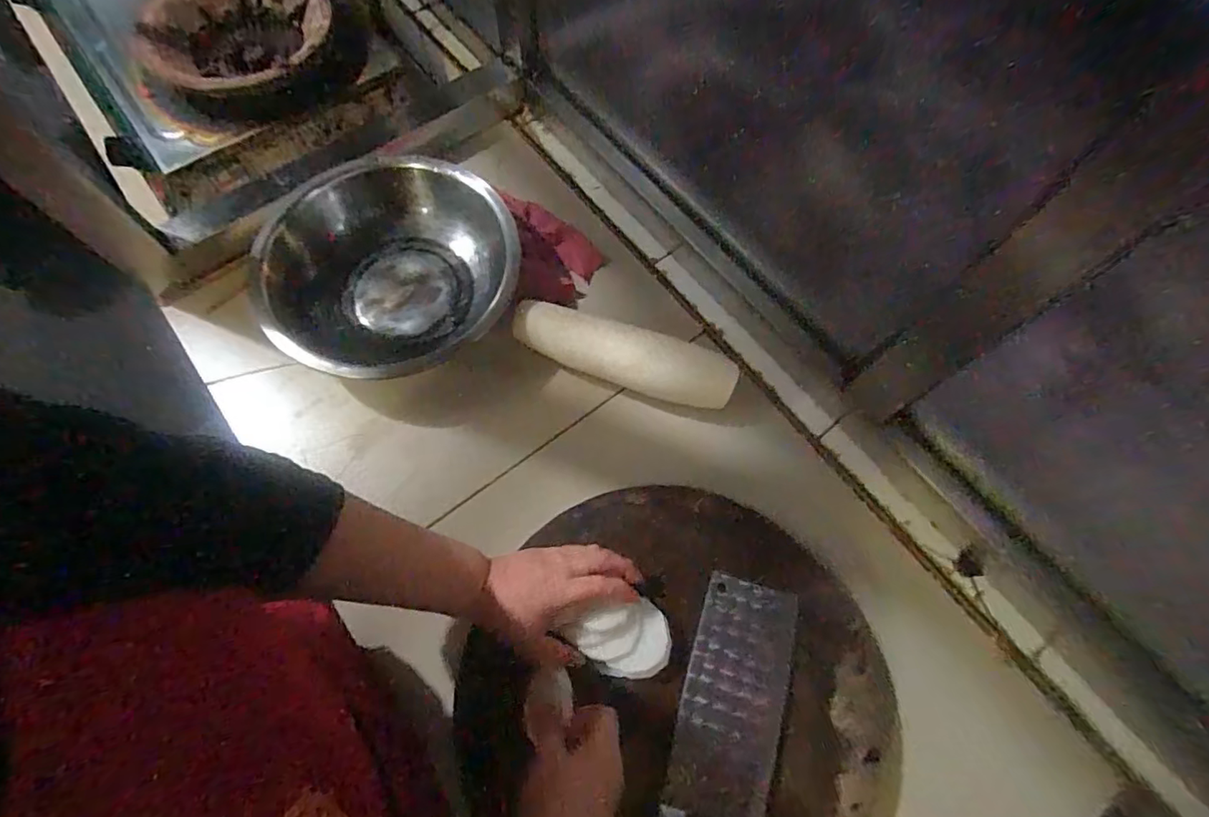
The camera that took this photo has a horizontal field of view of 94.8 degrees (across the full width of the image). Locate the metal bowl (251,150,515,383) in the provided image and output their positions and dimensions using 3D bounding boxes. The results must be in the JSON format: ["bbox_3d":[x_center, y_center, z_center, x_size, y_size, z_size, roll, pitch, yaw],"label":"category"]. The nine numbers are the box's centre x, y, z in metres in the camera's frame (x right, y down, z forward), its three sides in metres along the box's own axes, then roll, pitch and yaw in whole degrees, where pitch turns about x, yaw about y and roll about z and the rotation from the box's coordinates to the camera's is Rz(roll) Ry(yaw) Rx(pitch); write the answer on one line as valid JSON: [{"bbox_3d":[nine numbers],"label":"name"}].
[{"bbox_3d":[-0.253,-0.166,0.639,0.265,0.077,0.279,1,69,-1],"label":"metal bowl"}]

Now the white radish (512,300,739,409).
[{"bbox_3d":[0.018,-0.056,0.618,0.250,0.055,0.061,17,70,5],"label":"white radish"}]

